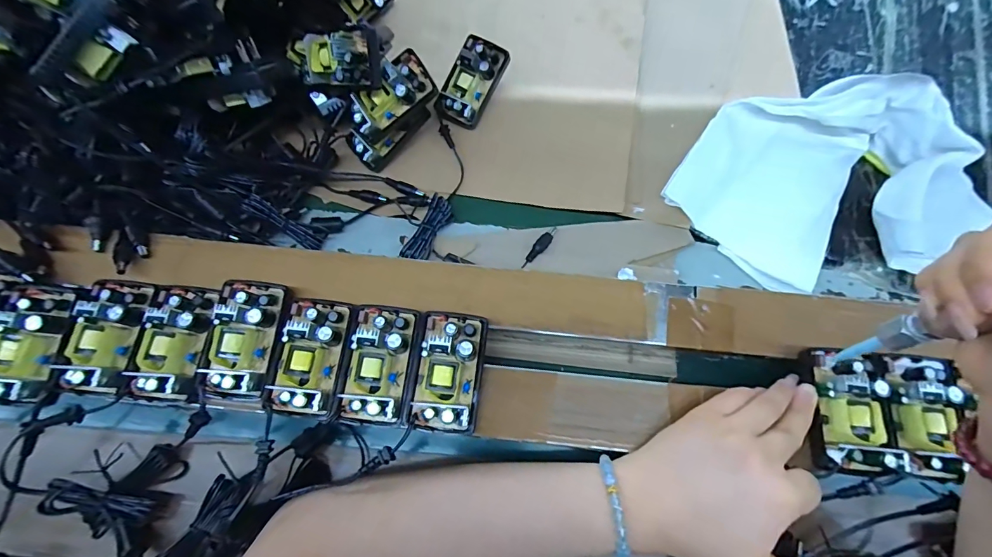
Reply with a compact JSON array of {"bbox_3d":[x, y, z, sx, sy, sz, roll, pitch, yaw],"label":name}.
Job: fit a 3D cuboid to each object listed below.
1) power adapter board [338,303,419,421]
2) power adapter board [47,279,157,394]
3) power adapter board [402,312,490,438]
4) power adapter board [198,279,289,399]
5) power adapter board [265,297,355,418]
[{"bbox_3d":[-0.082,0.055,0.287,0.044,0.019,0.080,8,72,2],"label":"power adapter board"},{"bbox_3d":[-0.267,0.038,0.286,0.051,0.017,0.078,11,72,3],"label":"power adapter board"},{"bbox_3d":[-0.033,0.062,0.288,0.048,0.021,0.081,10,72,2],"label":"power adapter board"},{"bbox_3d":[-0.176,0.040,0.289,0.046,0.019,0.080,5,72,1],"label":"power adapter board"},{"bbox_3d":[-0.129,0.050,0.286,0.045,0.021,0.079,9,72,2],"label":"power adapter board"}]

